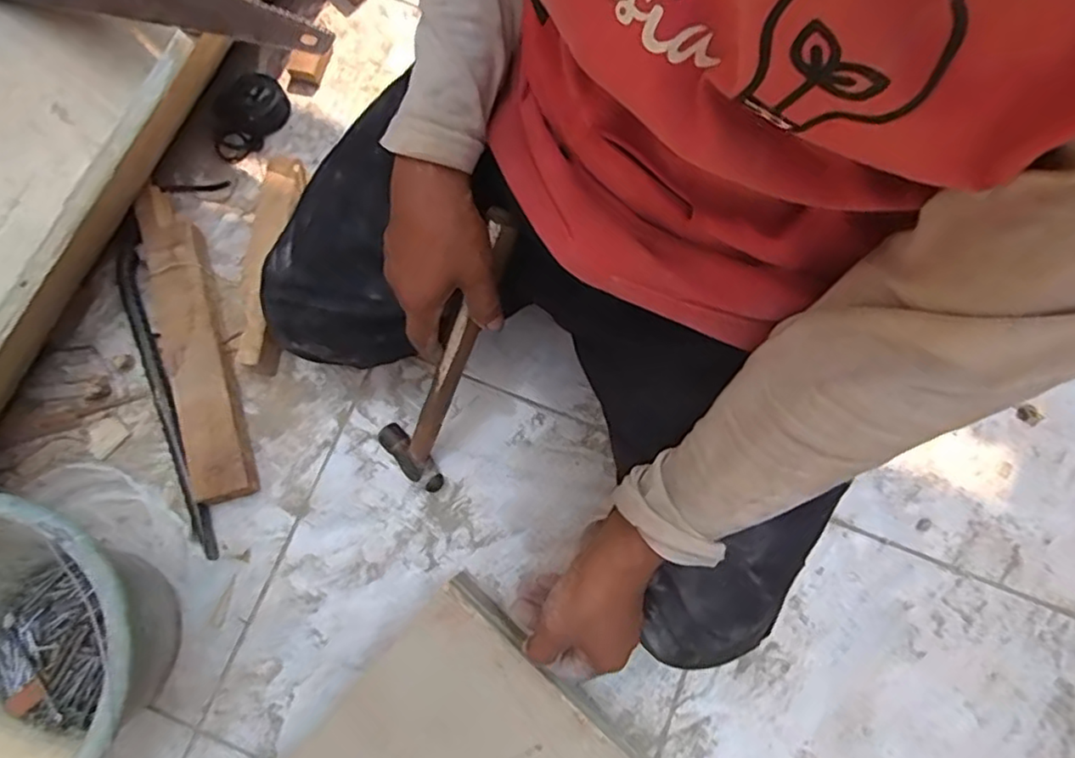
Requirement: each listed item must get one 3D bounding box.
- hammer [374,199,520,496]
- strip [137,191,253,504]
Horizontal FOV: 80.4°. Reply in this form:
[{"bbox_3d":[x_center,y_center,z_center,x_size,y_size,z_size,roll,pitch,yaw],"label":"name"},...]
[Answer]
[{"bbox_3d":[-0.075,-0.014,0.539,0.071,0.286,0.020,35,39,8],"label":"hammer"},{"bbox_3d":[-0.351,-0.043,0.649,0.067,0.043,0.338,-21,77,-5],"label":"strip"}]

